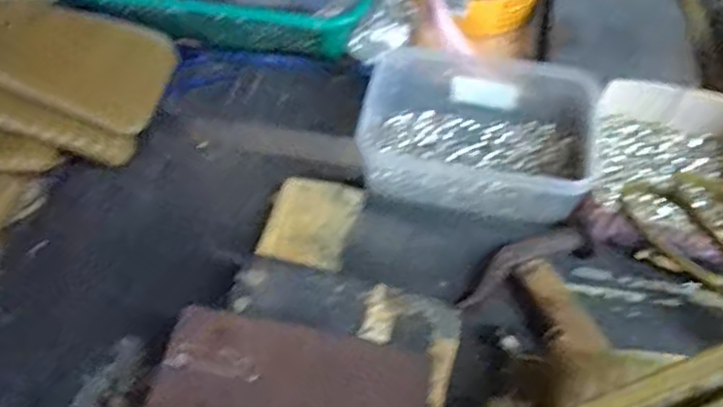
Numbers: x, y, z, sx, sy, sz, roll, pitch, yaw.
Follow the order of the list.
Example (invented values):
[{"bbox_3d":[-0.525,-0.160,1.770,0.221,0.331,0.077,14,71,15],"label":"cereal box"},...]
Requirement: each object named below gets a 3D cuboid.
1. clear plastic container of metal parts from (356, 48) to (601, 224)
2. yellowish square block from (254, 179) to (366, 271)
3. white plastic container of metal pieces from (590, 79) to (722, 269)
[{"bbox_3d":[0.106,-0.071,0.591,0.197,0.069,0.159,9,58,8],"label":"clear plastic container of metal parts"},{"bbox_3d":[-0.043,0.018,0.564,0.074,0.017,0.087,11,58,9],"label":"yellowish square block"},{"bbox_3d":[0.262,-0.025,0.558,0.135,0.060,0.154,11,58,9],"label":"white plastic container of metal pieces"}]

